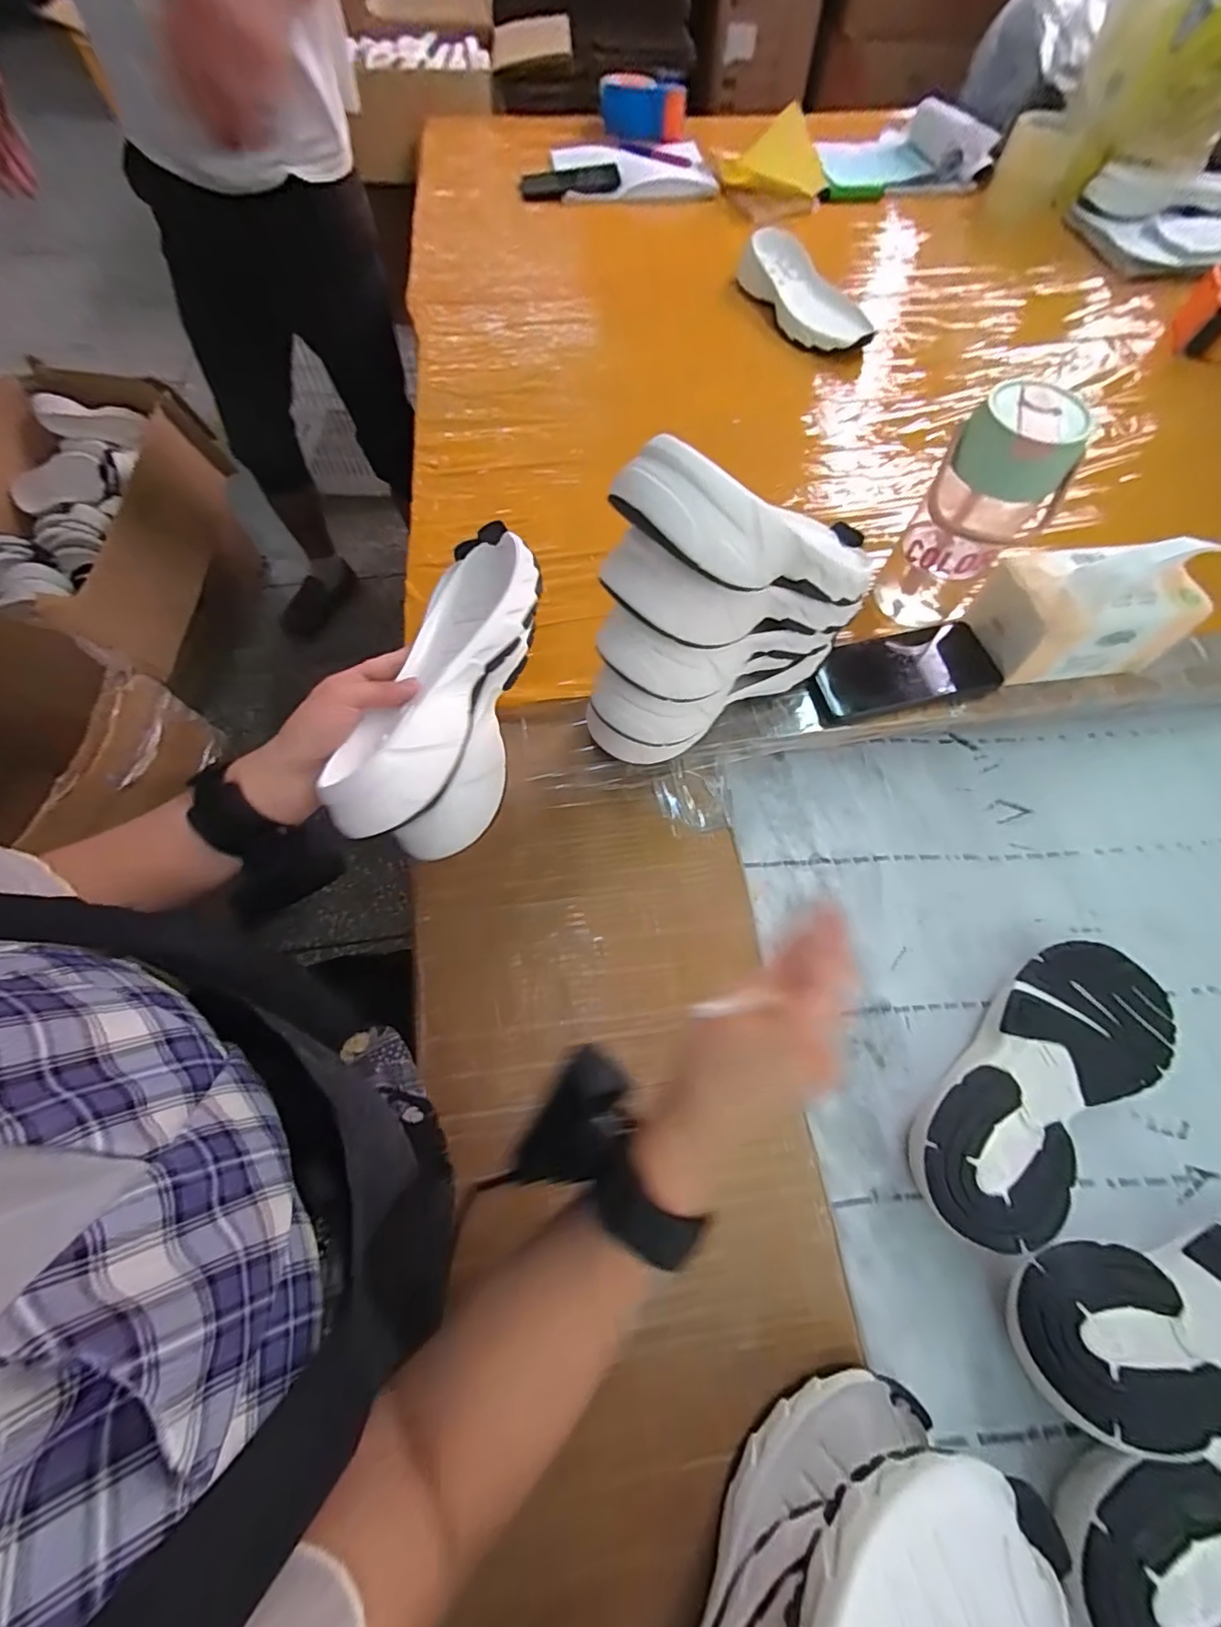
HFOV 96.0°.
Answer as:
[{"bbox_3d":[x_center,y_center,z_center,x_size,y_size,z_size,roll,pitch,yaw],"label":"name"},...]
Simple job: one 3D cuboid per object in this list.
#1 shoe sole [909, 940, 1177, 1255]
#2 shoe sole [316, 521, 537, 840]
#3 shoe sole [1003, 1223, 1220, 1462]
[{"bbox_3d":[0.313,0.184,0.397,0.266,0.052,0.119,-41,73,-16],"label":"shoe sole"},{"bbox_3d":[-0.111,-0.110,0.380,0.087,0.058,0.262,11,59,1],"label":"shoe sole"},{"bbox_3d":[0.371,0.313,0.331,0.254,0.050,0.100,1,67,0],"label":"shoe sole"}]

